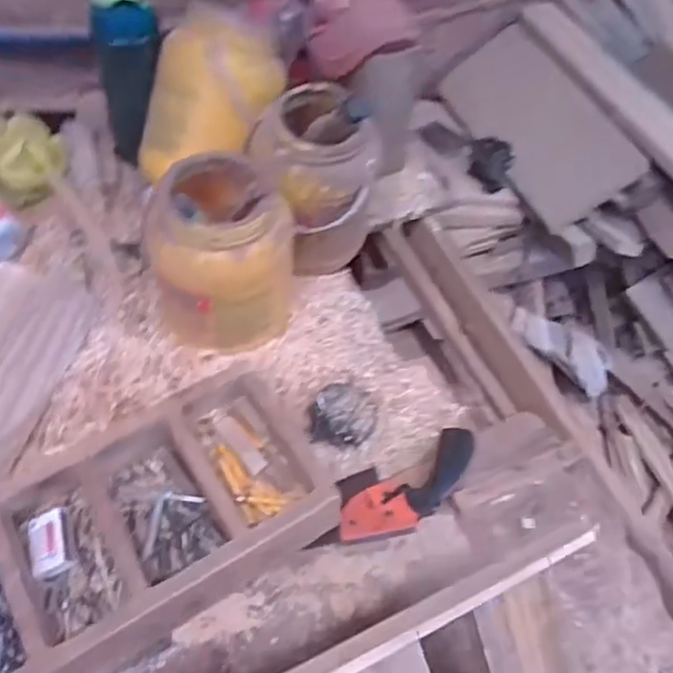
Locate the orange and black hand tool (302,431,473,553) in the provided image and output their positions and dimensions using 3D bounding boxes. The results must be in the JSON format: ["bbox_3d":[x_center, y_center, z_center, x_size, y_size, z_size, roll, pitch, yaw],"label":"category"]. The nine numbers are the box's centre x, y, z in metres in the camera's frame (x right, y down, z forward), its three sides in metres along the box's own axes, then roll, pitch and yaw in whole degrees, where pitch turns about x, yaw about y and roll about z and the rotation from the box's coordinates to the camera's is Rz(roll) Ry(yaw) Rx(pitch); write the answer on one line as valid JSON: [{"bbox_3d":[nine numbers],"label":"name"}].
[{"bbox_3d":[0.064,0.163,0.730,0.194,0.026,0.082,-16,53,-14],"label":"orange and black hand tool"}]

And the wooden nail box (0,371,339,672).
[{"bbox_3d":[-0.198,0.181,0.642,0.357,0.061,0.195,-26,56,-21],"label":"wooden nail box"}]

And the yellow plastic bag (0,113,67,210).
[{"bbox_3d":[-0.424,-0.244,0.924,0.115,0.088,0.133,-18,54,-15],"label":"yellow plastic bag"}]

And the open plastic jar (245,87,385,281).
[{"bbox_3d":[-0.025,-0.188,0.864,0.145,0.218,0.148,1,51,-1],"label":"open plastic jar"}]

